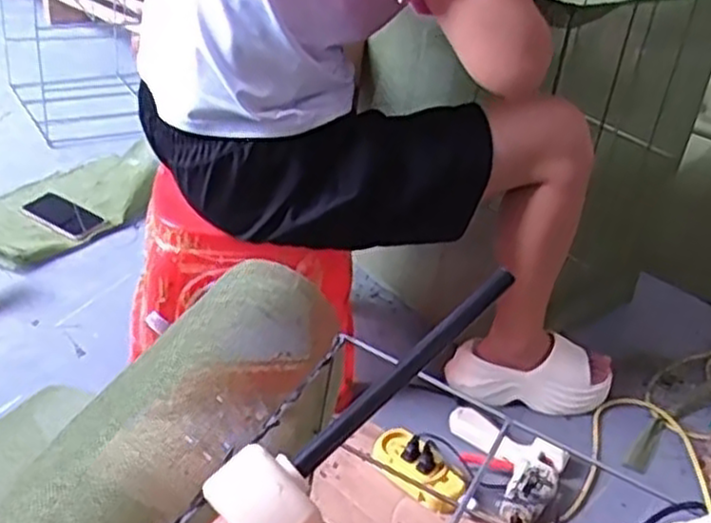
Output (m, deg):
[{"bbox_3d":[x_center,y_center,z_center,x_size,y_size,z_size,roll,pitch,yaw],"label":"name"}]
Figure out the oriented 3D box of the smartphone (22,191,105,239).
[{"bbox_3d":[-0.563,-0.091,1.443,0.172,0.013,0.085,25,38,26],"label":"smartphone"}]

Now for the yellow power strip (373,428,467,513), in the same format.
[{"bbox_3d":[0.081,0.263,0.969,0.136,0.047,0.070,24,37,24],"label":"yellow power strip"}]

